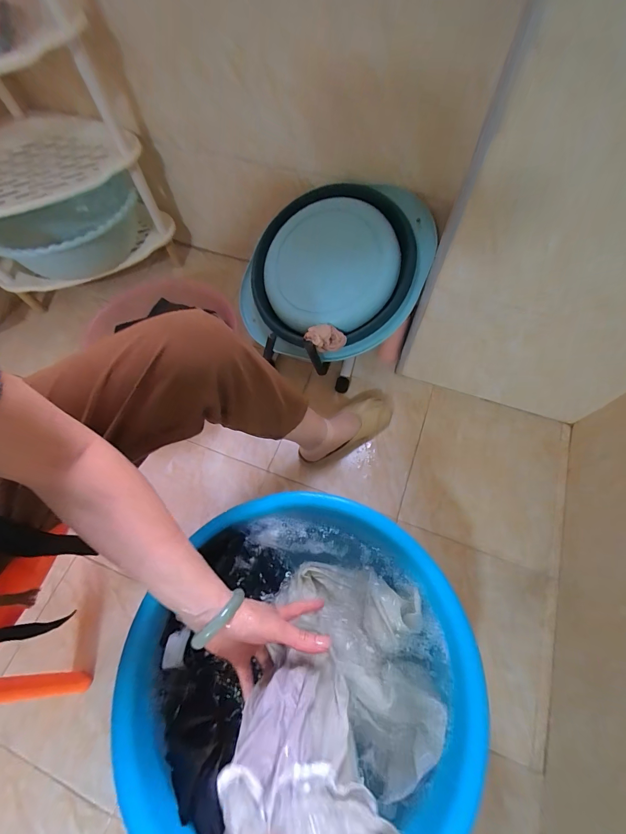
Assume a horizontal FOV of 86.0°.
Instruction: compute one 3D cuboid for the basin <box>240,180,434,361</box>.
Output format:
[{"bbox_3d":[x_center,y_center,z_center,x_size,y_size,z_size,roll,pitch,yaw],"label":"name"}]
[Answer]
[{"bbox_3d":[0.034,-0.295,0.690,0.361,0.075,0.346,-1,87,13],"label":"basin"}]

